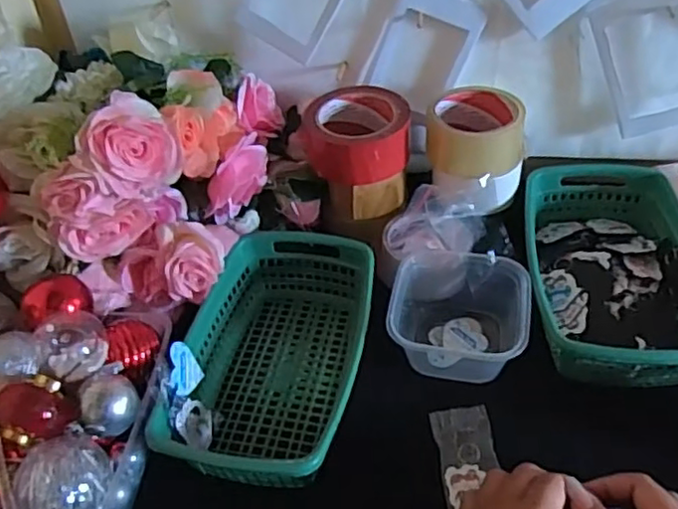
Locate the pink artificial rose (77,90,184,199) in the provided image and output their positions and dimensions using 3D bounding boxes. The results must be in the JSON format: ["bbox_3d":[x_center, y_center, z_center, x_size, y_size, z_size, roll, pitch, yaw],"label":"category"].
[{"bbox_3d":[-0.176,-0.089,0.532,0.081,0.075,0.051,-29,48,-23],"label":"pink artificial rose"}]

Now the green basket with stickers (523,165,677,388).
[{"bbox_3d":[0.255,0.010,0.605,0.150,0.056,0.246,2,43,8],"label":"green basket with stickers"}]

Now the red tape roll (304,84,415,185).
[{"bbox_3d":[0.018,-0.122,0.647,0.102,0.061,0.106,-3,43,3],"label":"red tape roll"}]

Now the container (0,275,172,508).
[{"bbox_3d":[-0.249,0.104,0.498,0.204,0.141,0.196,-1,43,5],"label":"container"}]

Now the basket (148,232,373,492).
[{"bbox_3d":[-0.053,0.085,0.570,0.151,0.069,0.246,5,44,11],"label":"basket"}]

